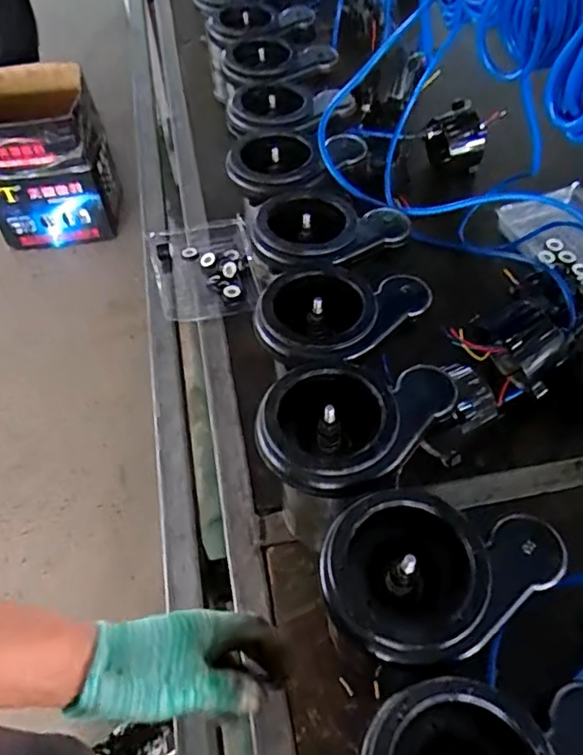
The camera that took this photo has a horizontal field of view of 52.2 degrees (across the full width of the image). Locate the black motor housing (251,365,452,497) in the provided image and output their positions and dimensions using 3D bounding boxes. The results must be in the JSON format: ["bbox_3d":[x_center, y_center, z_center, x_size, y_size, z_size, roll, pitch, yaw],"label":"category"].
[{"bbox_3d":[0.055,0.037,0.512,0.169,0.054,0.117,-28,57,-18],"label":"black motor housing"}]

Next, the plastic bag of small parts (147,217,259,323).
[{"bbox_3d":[-0.127,-0.158,0.868,0.141,0.034,0.177,-13,54,-7],"label":"plastic bag of small parts"}]

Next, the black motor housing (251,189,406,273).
[{"bbox_3d":[0.042,-0.161,0.648,0.168,0.028,0.108,-4,53,-1],"label":"black motor housing"}]

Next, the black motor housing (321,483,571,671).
[{"bbox_3d":[0.106,0.137,0.432,0.159,0.047,0.114,-21,55,-13],"label":"black motor housing"}]

